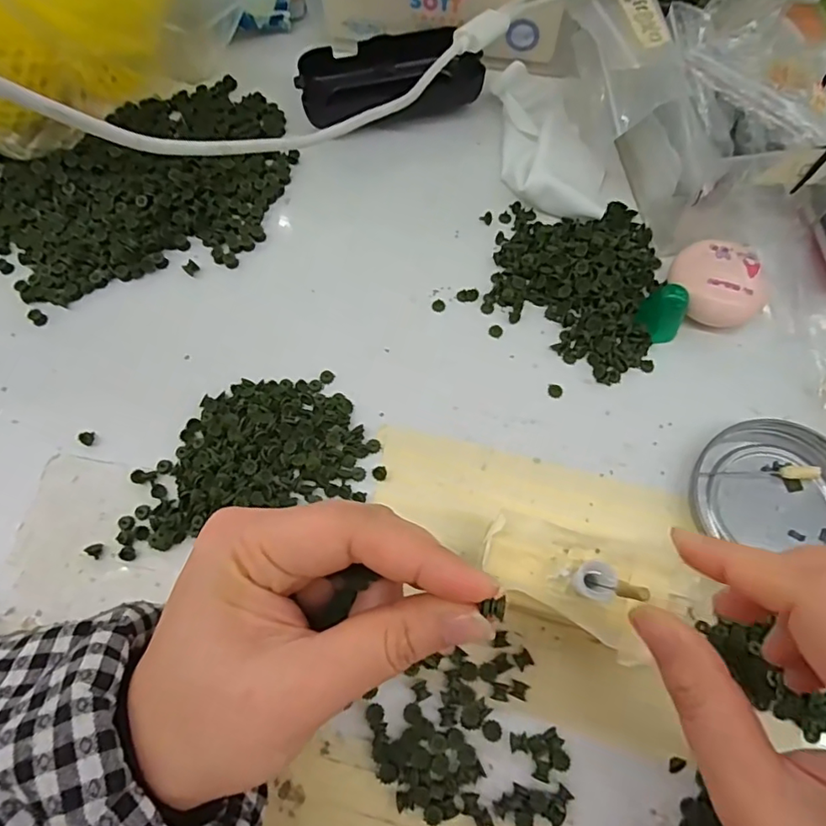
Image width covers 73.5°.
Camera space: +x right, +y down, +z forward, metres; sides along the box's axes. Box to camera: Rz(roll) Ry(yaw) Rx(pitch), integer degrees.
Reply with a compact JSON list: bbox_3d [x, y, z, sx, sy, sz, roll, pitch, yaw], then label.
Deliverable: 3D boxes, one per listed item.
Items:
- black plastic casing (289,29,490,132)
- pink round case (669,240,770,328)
[{"bbox_3d":[-0.016,-0.210,0.347,0.108,0.029,0.050,-12,70,-3],"label":"black plastic casing"},{"bbox_3d":[0.159,-0.068,0.288,0.048,0.019,0.042,31,73,12],"label":"pink round case"}]

